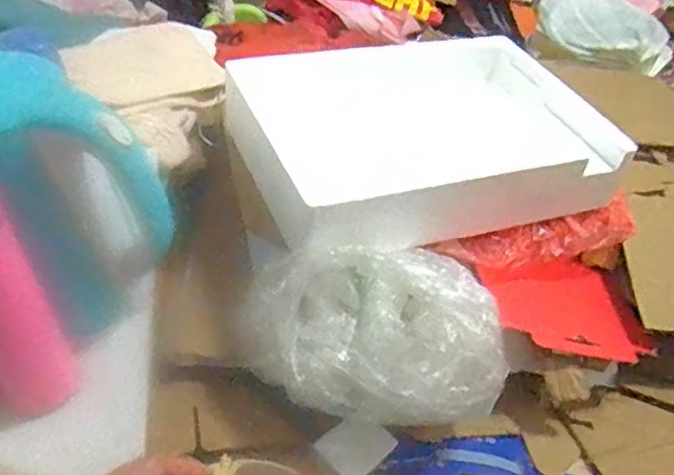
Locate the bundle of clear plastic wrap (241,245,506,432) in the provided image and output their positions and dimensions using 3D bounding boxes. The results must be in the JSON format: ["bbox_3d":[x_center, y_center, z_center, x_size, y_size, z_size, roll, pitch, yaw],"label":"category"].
[{"bbox_3d":[0.035,0.101,0.748,0.285,0.124,0.175,1,44,0],"label":"bundle of clear plastic wrap"}]

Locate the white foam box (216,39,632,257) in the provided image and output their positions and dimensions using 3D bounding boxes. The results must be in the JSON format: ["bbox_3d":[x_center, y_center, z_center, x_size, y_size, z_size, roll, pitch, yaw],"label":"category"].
[{"bbox_3d":[0.118,-0.164,0.941,0.508,0.120,0.359,-16,47,-18],"label":"white foam box"}]

